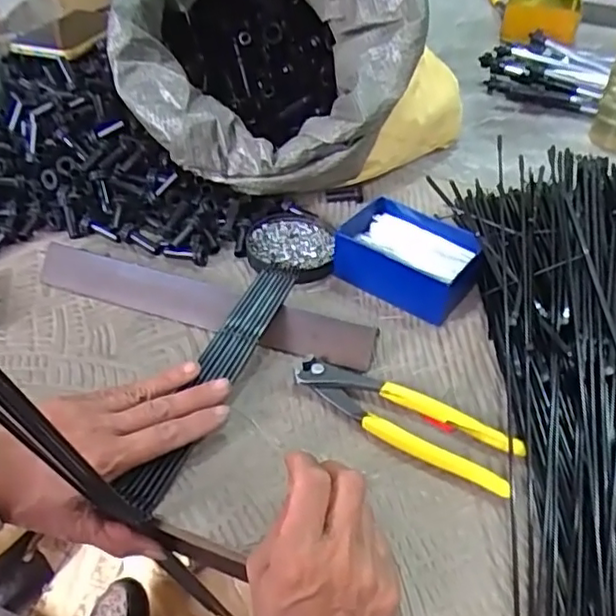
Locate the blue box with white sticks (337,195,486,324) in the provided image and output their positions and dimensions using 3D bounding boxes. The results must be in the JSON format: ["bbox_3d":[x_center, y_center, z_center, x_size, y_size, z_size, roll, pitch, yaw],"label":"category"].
[{"bbox_3d":[0.086,-0.043,0.539,0.119,0.048,0.082,29,49,26],"label":"blue box with white sticks"}]

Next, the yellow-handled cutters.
[{"bbox_3d":[0.064,0.076,0.434,0.157,0.016,0.042,21,46,19],"label":"yellow-handled cutters"}]

